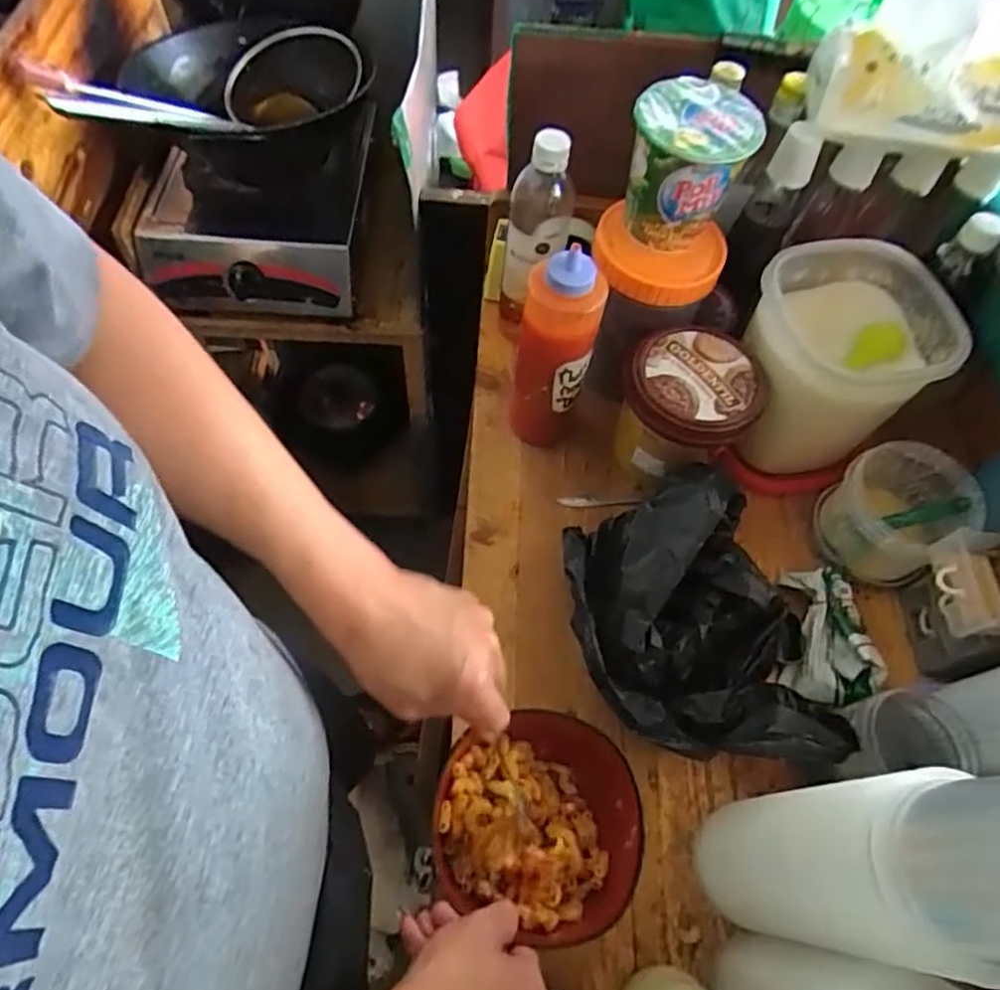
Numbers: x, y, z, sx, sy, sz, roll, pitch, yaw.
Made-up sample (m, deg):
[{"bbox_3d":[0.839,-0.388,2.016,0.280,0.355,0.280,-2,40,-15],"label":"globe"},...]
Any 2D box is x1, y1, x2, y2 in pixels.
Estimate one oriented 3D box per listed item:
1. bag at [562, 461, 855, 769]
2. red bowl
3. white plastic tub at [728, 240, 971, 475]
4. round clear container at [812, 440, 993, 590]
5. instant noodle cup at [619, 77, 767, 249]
[{"bbox_3d":[0.162,0.107,0.545,0.212,0.107,0.197,9,61,3],"label":"bag"},{"bbox_3d":[0.029,0.248,0.503,0.151,0.062,0.144,1,61,-2],"label":"red bowl"},{"bbox_3d":[0.321,-0.130,0.647,0.163,0.168,0.141,-2,61,-4],"label":"white plastic tub"},{"bbox_3d":[0.385,0.024,0.636,0.110,0.099,0.107,1,61,-2],"label":"round clear container"},{"bbox_3d":[0.161,-0.282,0.567,0.094,0.107,0.100,1,61,-2],"label":"instant noodle cup"}]

